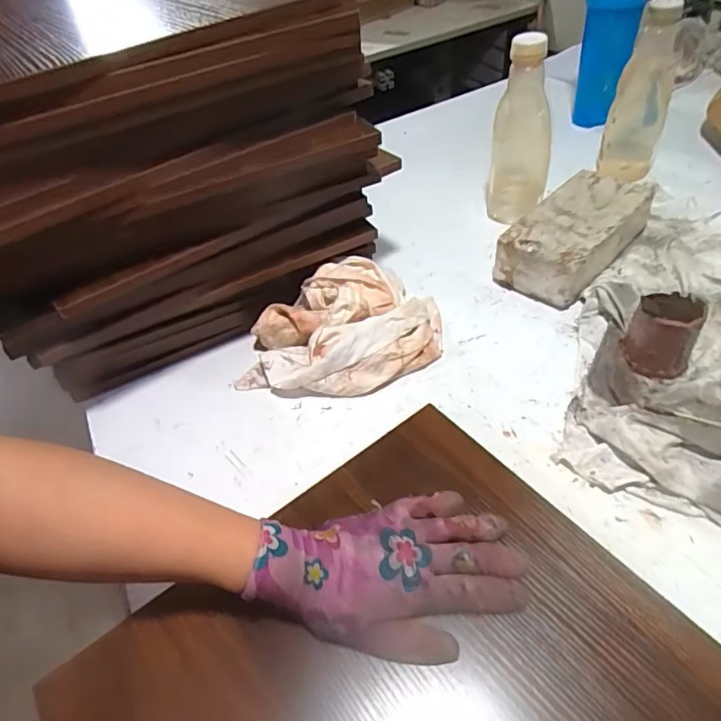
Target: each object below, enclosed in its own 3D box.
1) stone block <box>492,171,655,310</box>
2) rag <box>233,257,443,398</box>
[{"bbox_3d":[0.265,-0.155,0.656,0.109,0.077,0.199,34,58,28],"label":"stone block"},{"bbox_3d":[-0.020,-0.038,0.581,0.213,0.067,0.150,1,48,3],"label":"rag"}]

